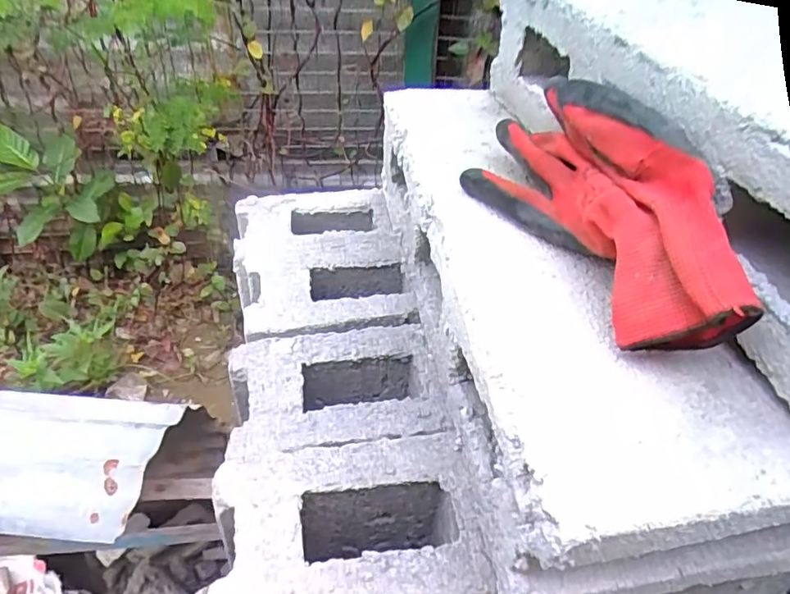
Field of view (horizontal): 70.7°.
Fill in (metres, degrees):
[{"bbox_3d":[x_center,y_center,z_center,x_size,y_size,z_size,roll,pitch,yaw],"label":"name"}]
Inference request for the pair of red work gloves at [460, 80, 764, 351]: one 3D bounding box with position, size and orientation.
[{"bbox_3d":[0.104,-0.055,0.287,0.062,0.074,0.201,-14,42,-19],"label":"pair of red work gloves"}]

